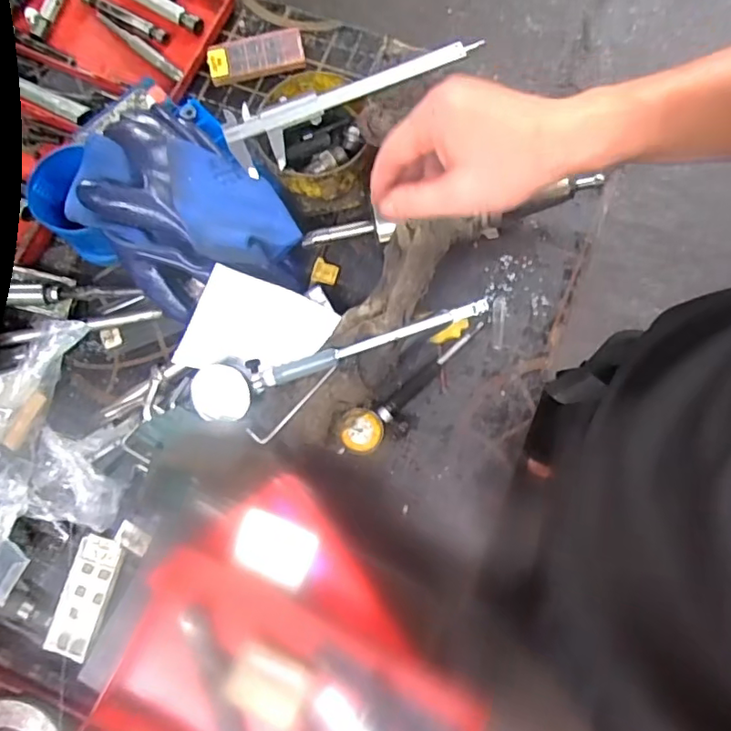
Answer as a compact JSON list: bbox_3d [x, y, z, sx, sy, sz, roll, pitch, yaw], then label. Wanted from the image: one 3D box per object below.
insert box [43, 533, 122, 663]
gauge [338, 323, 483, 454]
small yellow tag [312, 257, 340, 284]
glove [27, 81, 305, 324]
[{"bbox_3d":[-0.245,0.200,0.499,0.038,0.007,0.099,14,79,4],"label":"insert box"},{"bbox_3d":[0.042,0.018,0.522,0.166,0.018,0.036,-42,81,-7],"label":"gauge"},{"bbox_3d":[-0.039,-0.091,0.551,0.026,0.004,0.026,14,79,4],"label":"small yellow tag"},{"bbox_3d":[-0.186,-0.146,0.520,0.174,0.080,0.238,-38,80,-6],"label":"glove"}]

